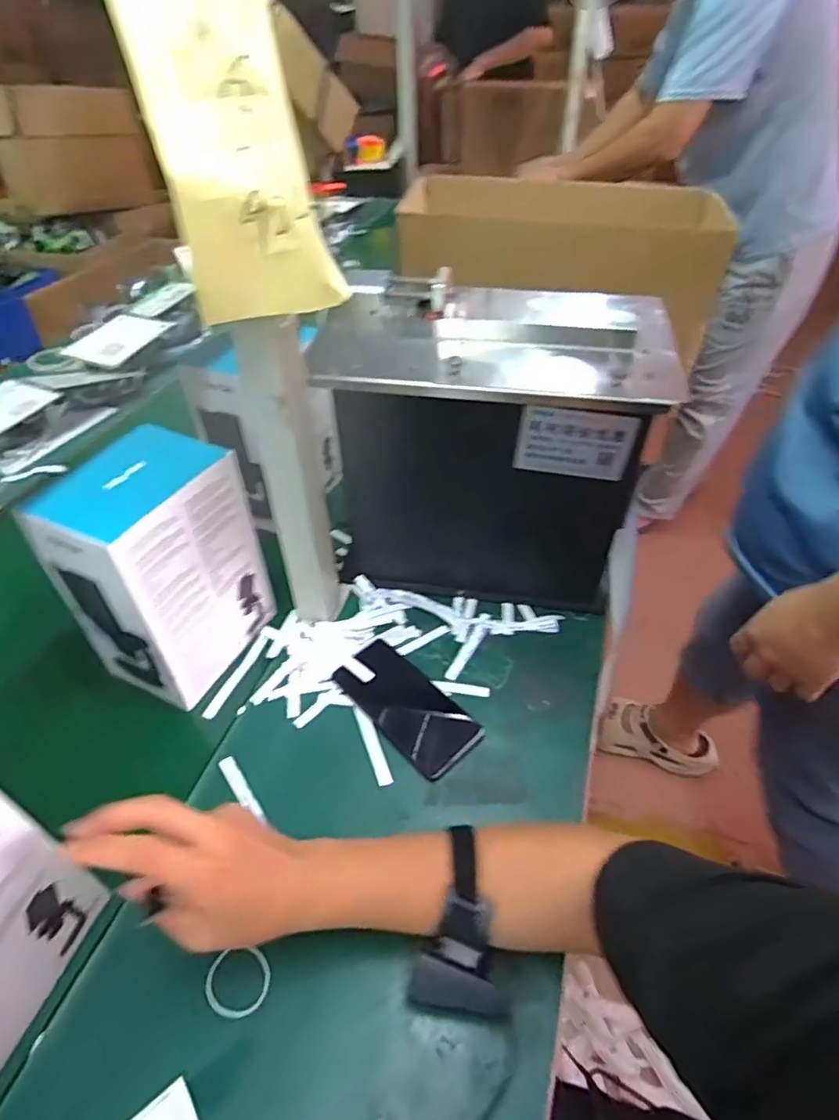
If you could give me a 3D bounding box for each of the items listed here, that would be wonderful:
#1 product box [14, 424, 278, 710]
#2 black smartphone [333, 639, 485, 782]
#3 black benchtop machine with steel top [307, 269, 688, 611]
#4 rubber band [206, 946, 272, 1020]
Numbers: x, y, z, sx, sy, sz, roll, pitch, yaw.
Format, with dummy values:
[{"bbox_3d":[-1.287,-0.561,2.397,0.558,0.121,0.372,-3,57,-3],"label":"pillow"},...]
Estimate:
[{"bbox_3d":[-0.258,0.012,0.596,0.130,0.221,0.154,19,47,18],"label":"product box"},{"bbox_3d":[-0.014,0.147,0.603,0.073,0.010,0.157,-32,52,-29],"label":"black smartphone"},{"bbox_3d":[0.070,-0.125,0.673,0.310,0.313,0.213,6,44,6],"label":"black benchtop machine with steel top"},{"bbox_3d":[-0.134,0.314,0.437,0.046,0.004,0.042,-9,44,-10],"label":"rubber band"}]

